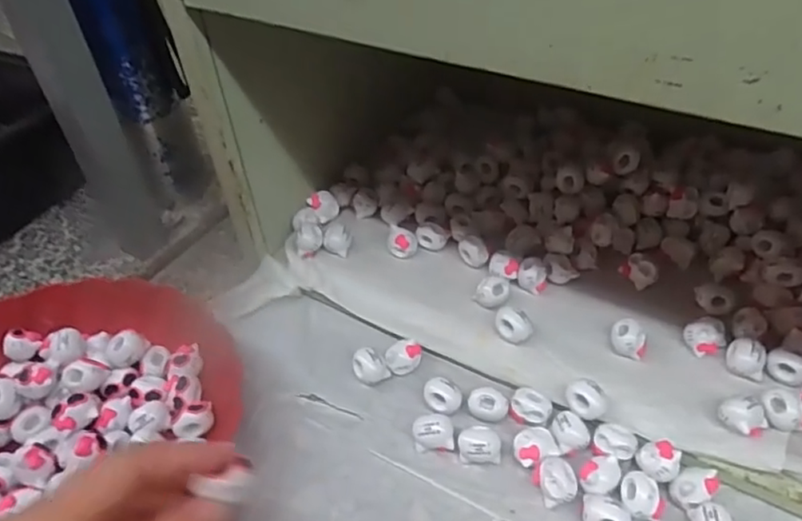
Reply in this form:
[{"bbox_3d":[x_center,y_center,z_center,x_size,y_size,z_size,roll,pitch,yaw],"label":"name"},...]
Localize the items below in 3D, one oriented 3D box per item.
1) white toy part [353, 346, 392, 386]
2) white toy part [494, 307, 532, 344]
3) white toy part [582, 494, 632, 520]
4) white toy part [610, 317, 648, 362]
[{"bbox_3d":[-0.022,0.075,0.438,0.021,0.023,0.022,-2,43,2],"label":"white toy part"},{"bbox_3d":[0.078,0.046,0.433,0.024,0.020,0.018,3,44,8],"label":"white toy part"},{"bbox_3d":[0.114,0.144,0.349,0.026,0.018,0.019,5,44,10],"label":"white toy part"},{"bbox_3d":[0.151,0.054,0.417,0.024,0.021,0.020,14,46,19],"label":"white toy part"}]

